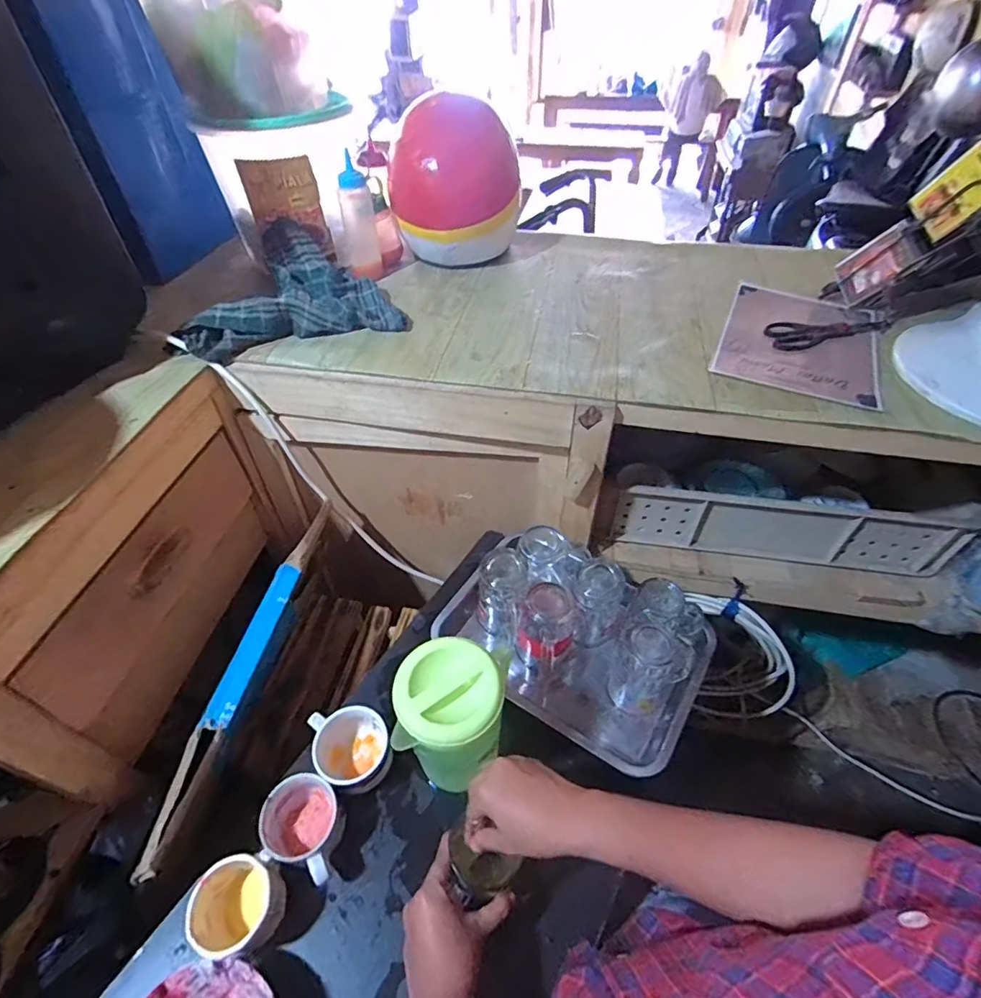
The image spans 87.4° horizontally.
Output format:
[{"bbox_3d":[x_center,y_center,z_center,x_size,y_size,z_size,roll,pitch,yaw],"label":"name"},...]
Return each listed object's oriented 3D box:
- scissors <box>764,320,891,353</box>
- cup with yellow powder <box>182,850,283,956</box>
[{"bbox_3d":[0.504,-0.257,0.760,0.195,0.011,0.063,-14,48,-12],"label":"scissors"},{"bbox_3d":[-0.252,0.405,0.509,0.074,0.067,0.073,0,48,0],"label":"cup with yellow powder"}]

